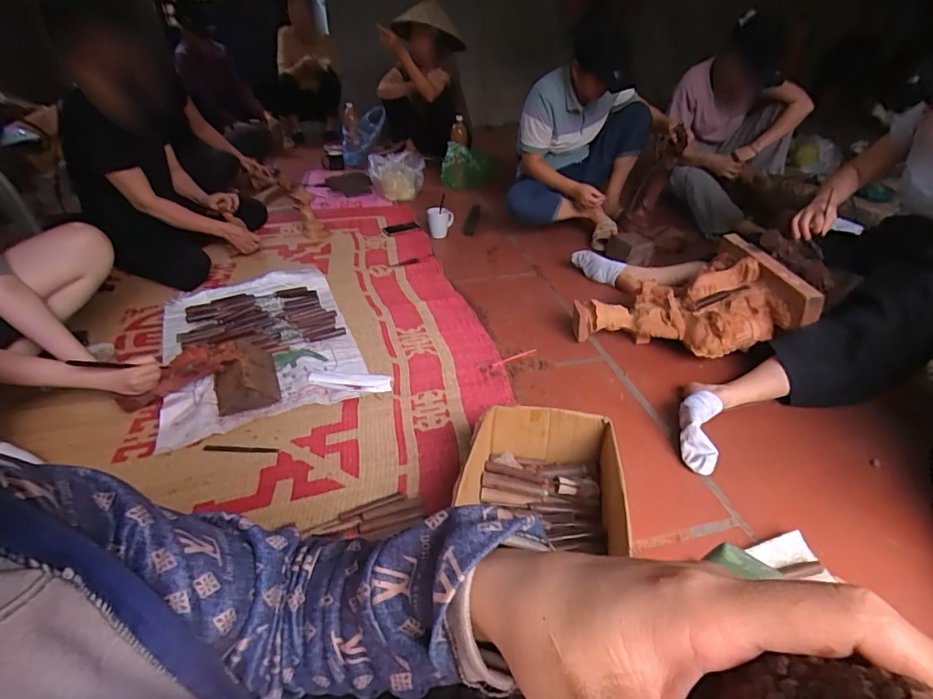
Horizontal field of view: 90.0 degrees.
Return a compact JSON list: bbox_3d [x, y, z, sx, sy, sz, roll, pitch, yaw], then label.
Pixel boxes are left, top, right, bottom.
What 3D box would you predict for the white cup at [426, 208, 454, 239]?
[{"bbox_3d":[-0.098,-0.489,1.798,0.102,0.106,0.070,-4,36,-4],"label":"white cup"}]

